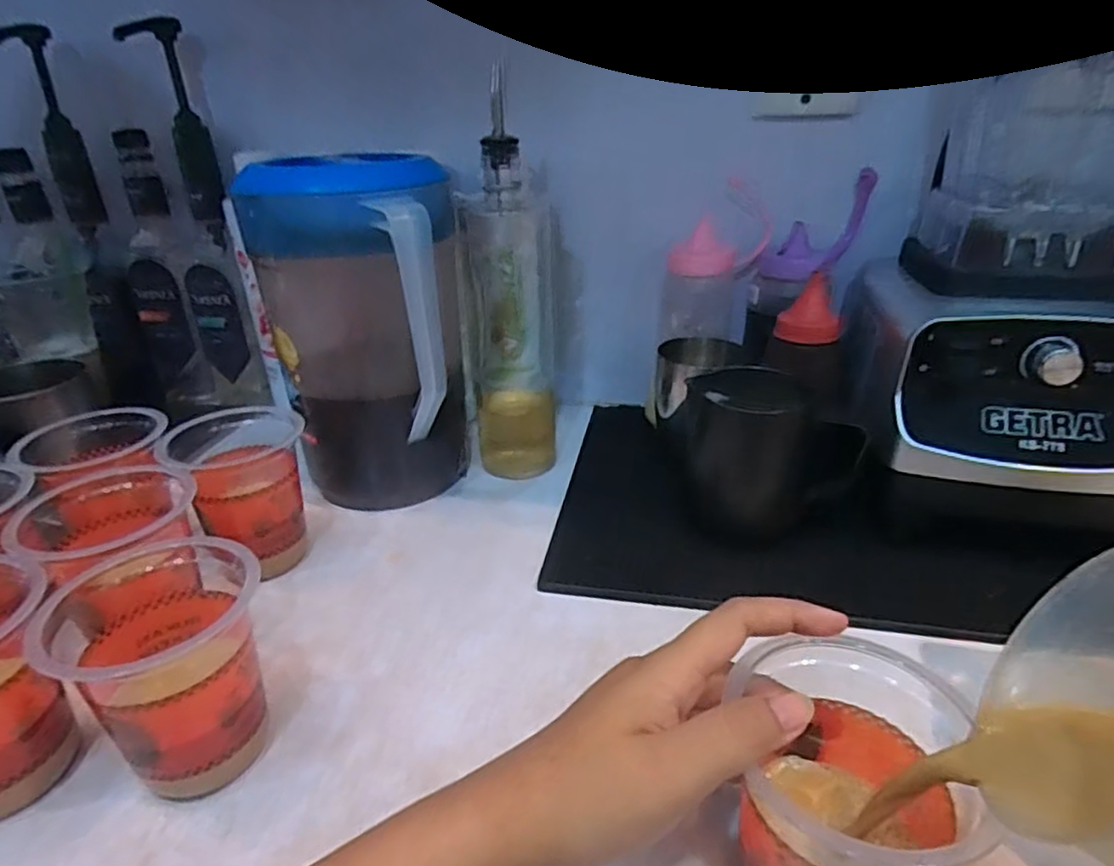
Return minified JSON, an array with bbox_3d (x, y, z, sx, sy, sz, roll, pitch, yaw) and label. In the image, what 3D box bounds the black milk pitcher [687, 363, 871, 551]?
[{"bbox_3d":[0.157,0.013,0.492,0.114,0.122,0.090,-1,14,5],"label":"black milk pitcher"}]

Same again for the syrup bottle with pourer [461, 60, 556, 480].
[{"bbox_3d":[-0.042,-0.117,0.547,0.070,0.295,0.080,0,28,3],"label":"syrup bottle with pourer"}]

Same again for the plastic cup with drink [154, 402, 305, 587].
[{"bbox_3d":[-0.218,0.039,0.456,0.083,0.118,0.080,-17,32,-27],"label":"plastic cup with drink"}]

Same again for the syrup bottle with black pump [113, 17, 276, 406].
[{"bbox_3d":[-0.358,-0.198,0.646,0.067,0.352,0.071,-11,29,-16],"label":"syrup bottle with black pump"}]

